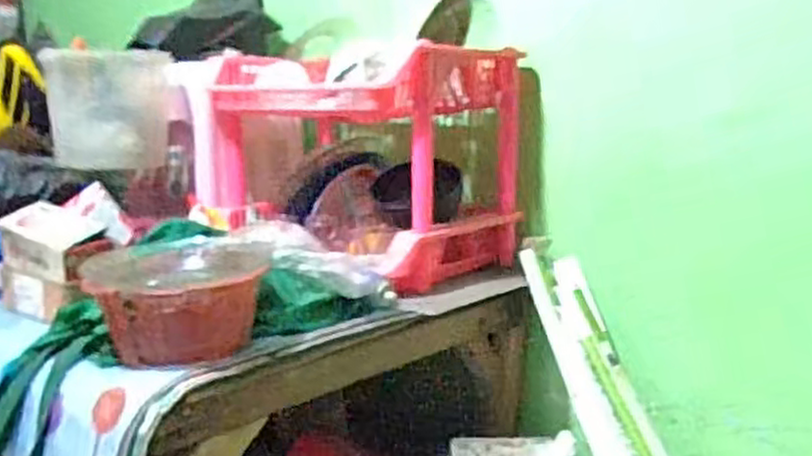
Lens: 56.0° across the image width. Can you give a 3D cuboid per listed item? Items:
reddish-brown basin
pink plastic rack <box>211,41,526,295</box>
[{"bbox_3d":[-0.259,0.085,0.885,0.198,0.106,0.182,-3,9,-13],"label":"reddish-brown basin"},{"bbox_3d":[-0.092,-0.109,1.295,0.483,0.353,0.340,6,11,37],"label":"pink plastic rack"}]

